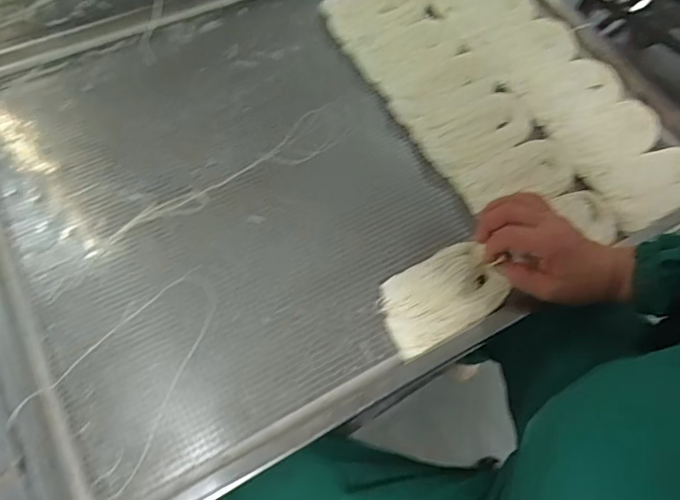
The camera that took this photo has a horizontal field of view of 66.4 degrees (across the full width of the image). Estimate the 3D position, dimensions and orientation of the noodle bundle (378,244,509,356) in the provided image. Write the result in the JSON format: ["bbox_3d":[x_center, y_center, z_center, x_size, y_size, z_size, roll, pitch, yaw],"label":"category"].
[{"bbox_3d":[0.100,0.045,0.528,0.126,0.016,0.082,-25,67,-16],"label":"noodle bundle"}]

